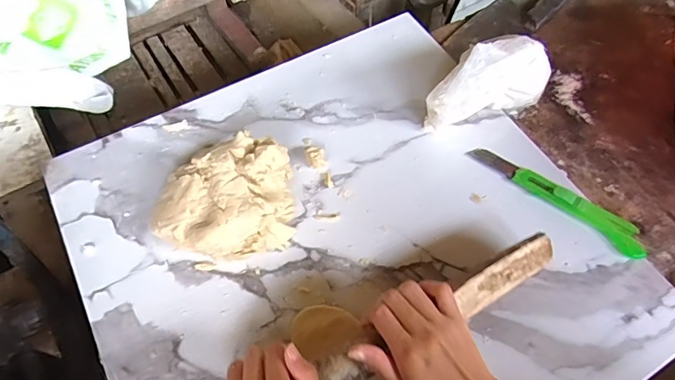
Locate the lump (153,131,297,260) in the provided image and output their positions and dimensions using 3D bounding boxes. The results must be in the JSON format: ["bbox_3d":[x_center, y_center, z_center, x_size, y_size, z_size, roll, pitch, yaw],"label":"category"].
[{"bbox_3d":[-0.110,0.012,0.439,0.134,0.076,0.102,-7,61,-4],"label":"lump"}]

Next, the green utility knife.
[{"bbox_3d":[0.232,0.005,0.482,0.191,0.012,0.031,36,67,18],"label":"green utility knife"}]

